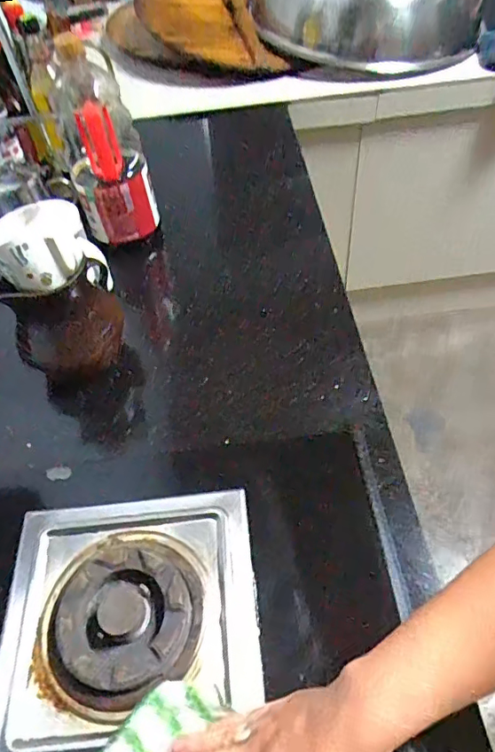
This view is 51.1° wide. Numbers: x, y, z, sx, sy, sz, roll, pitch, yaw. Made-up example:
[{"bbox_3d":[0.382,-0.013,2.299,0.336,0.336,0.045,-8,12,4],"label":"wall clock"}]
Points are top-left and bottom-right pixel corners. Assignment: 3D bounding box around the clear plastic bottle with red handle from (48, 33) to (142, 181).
[{"bbox_3d":[-0.204,-0.366,0.708,0.063,0.162,0.083,28,59,24],"label":"clear plastic bottle with red handle"}]

